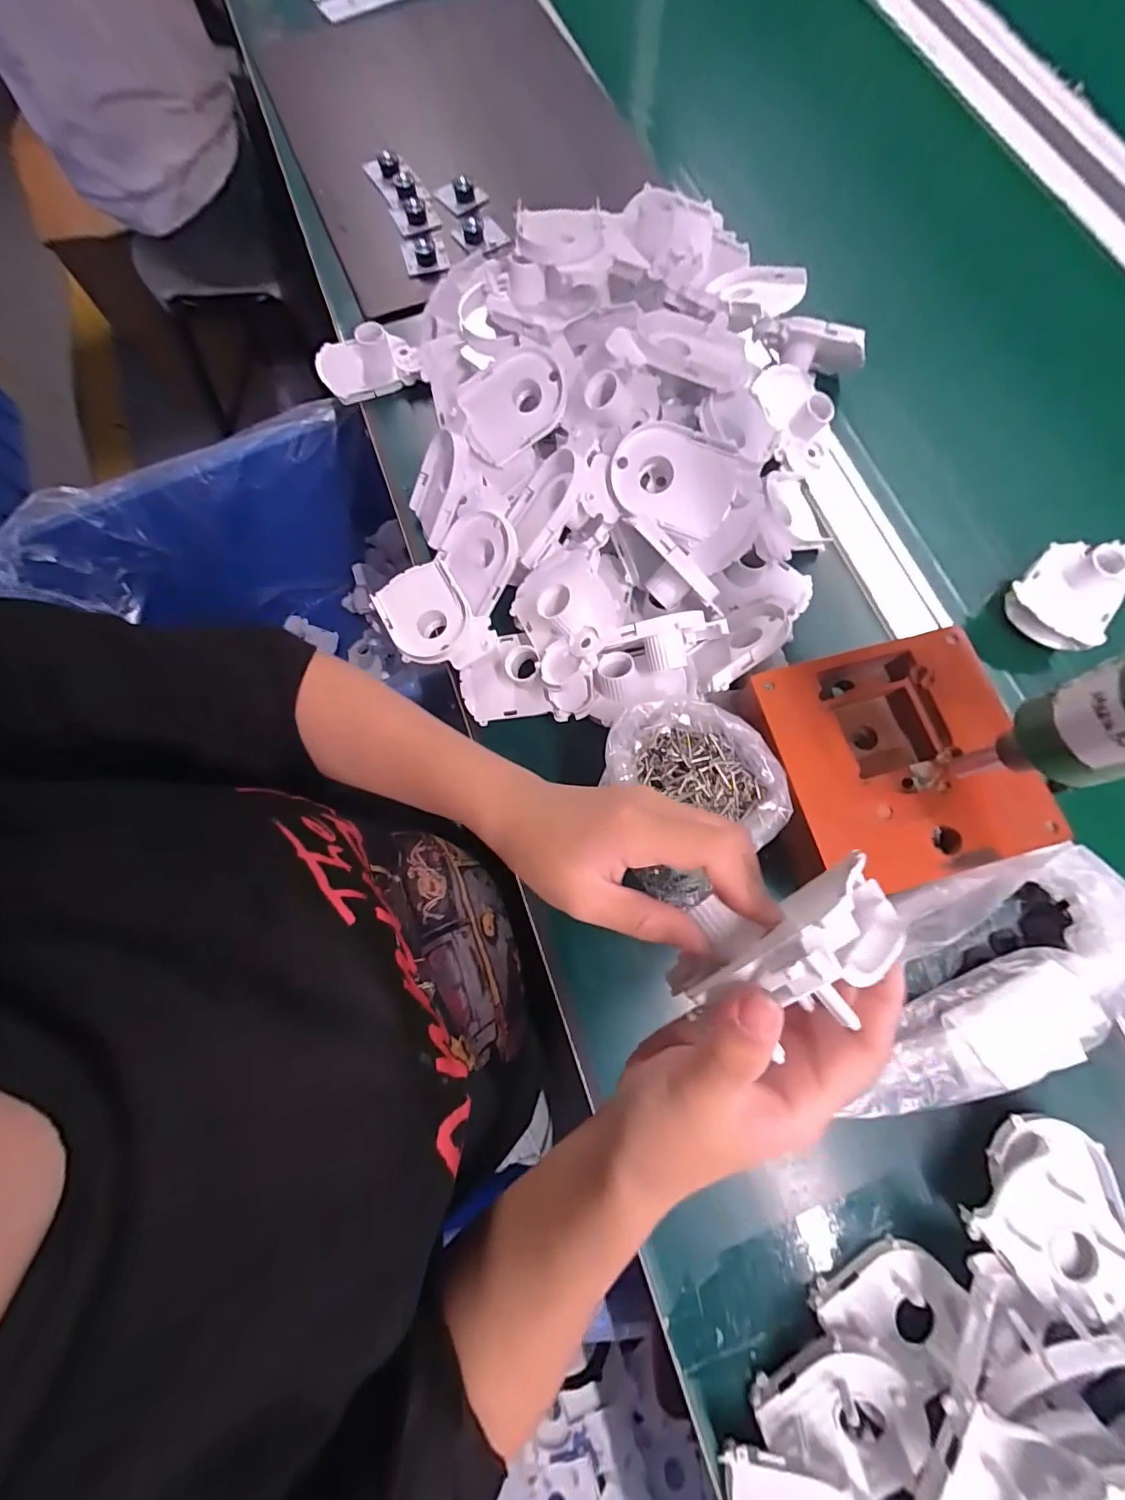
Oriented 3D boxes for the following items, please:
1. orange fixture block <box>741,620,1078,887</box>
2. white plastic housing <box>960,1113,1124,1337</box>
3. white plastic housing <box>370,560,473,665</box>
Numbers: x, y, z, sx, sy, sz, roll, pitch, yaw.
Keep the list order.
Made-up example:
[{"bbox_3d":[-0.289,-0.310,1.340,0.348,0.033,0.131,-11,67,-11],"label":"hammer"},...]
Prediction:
[{"bbox_3d":[0.212,0.008,0.345,0.157,0.041,0.152,-11,75,-2],"label":"orange fixture block"},{"bbox_3d":[0.285,0.265,0.297,0.086,0.025,0.084,0,75,1],"label":"white plastic housing"},{"bbox_3d":[-0.108,-0.106,0.409,0.064,0.013,0.086,-32,77,-7],"label":"white plastic housing"}]

